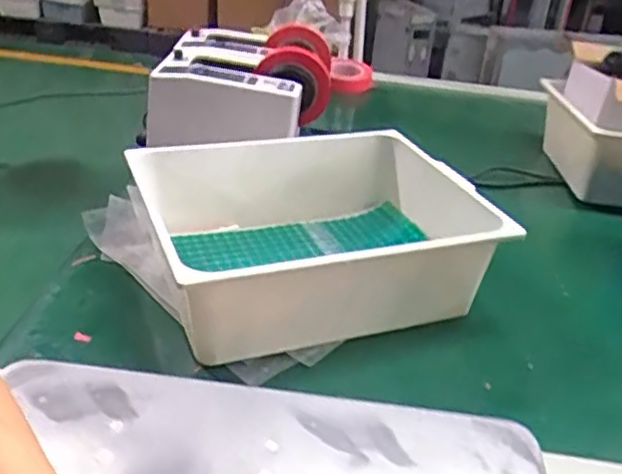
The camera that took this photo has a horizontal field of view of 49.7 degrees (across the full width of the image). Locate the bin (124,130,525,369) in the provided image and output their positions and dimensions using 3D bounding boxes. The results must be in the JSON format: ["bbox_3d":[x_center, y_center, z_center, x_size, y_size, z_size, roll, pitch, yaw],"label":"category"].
[{"bbox_3d":[0.009,-0.008,0.752,0.356,0.129,0.296,-7,34,-19],"label":"bin"}]

